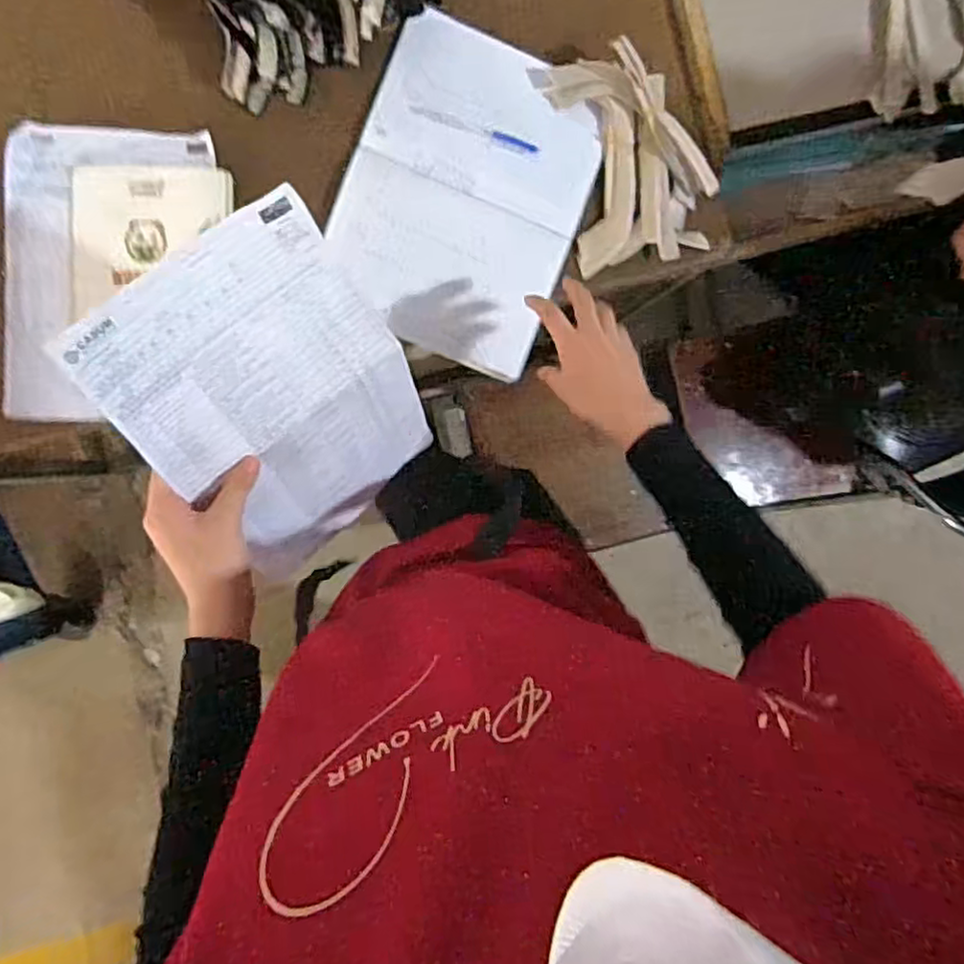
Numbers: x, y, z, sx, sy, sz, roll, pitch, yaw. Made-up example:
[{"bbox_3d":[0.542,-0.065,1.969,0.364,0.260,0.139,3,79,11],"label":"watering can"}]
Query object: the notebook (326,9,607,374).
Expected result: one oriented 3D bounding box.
[{"bbox_3d":[-0.016,-0.307,0.723,0.239,0.026,0.329,20,89,-7],"label":"notebook"}]

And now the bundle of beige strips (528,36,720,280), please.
[{"bbox_3d":[0.169,-0.358,0.734,0.169,0.033,0.223,-14,94,-7],"label":"bundle of beige strips"}]

